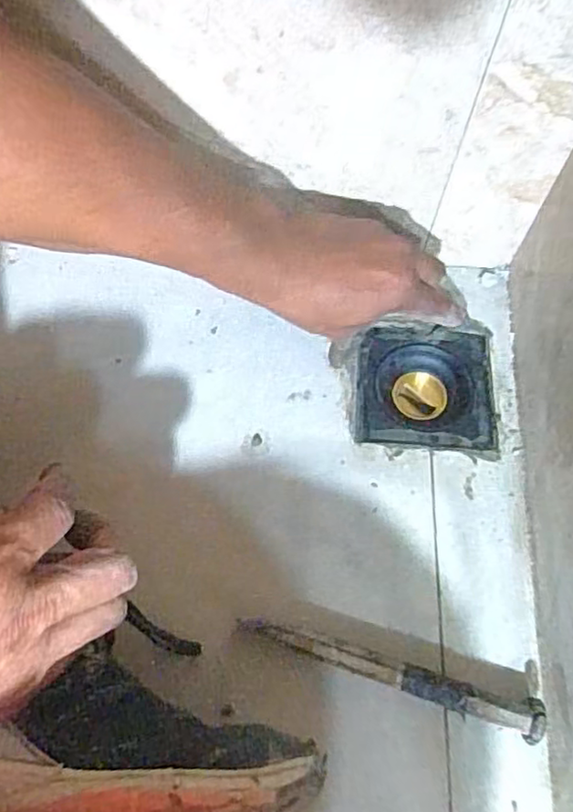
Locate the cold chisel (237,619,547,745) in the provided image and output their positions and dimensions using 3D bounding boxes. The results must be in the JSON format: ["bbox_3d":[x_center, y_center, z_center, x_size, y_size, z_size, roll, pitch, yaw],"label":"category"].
[{"bbox_3d":[0.059,0.156,0.382,0.176,0.026,0.018,18,66,6],"label":"cold chisel"}]

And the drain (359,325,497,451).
[{"bbox_3d":[0.103,-0.008,0.499,0.099,0.036,0.098,4,65,-1],"label":"drain"}]

